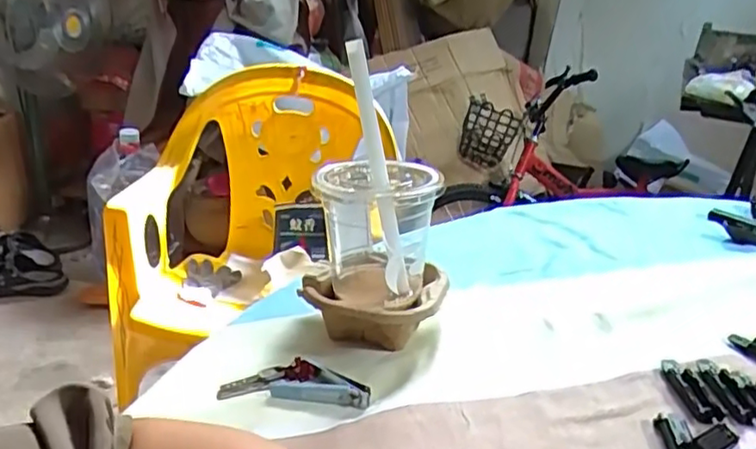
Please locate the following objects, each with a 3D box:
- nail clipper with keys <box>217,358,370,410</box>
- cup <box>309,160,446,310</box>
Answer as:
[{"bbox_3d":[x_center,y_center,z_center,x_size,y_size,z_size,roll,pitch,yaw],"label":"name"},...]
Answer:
[{"bbox_3d":[-0.055,0.103,0.422,0.098,0.012,0.035,3,24,-1],"label":"nail clipper with keys"},{"bbox_3d":[0.000,0.015,0.489,0.082,0.121,0.088,7,24,8],"label":"cup"}]

